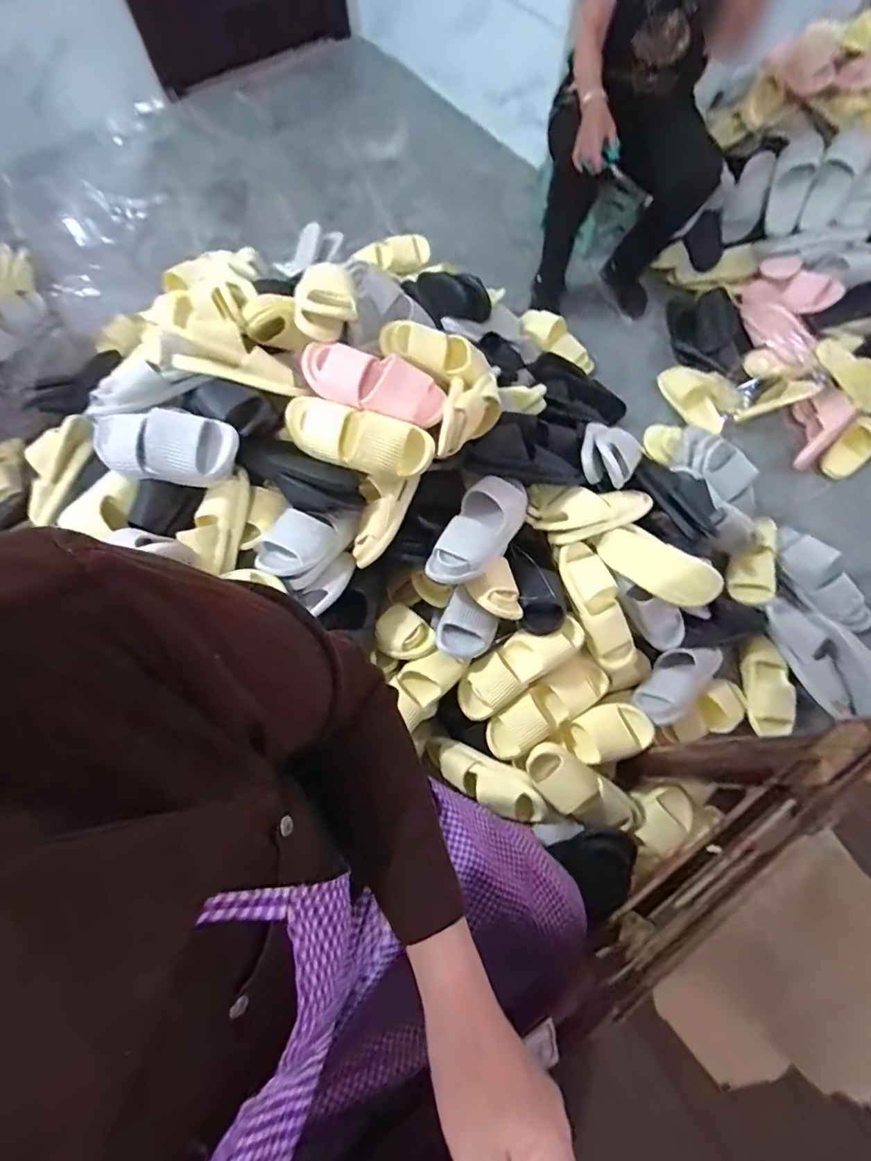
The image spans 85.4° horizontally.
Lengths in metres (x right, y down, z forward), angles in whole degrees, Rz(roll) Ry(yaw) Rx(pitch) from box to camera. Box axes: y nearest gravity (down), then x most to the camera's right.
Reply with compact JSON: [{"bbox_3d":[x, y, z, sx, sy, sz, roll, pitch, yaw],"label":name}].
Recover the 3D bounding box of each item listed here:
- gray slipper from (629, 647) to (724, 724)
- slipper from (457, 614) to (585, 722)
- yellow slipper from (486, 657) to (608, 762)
[{"bbox_3d":[0.543,0.227,1.067,0.109,0.075,0.263,41,59,22],"label":"gray slipper"},{"bbox_3d":[0.174,0.175,0.978,0.294,0.062,0.106,-35,71,7],"label":"slipper"},{"bbox_3d":[0.237,0.262,0.989,0.292,0.068,0.102,-31,71,-11],"label":"yellow slipper"}]

